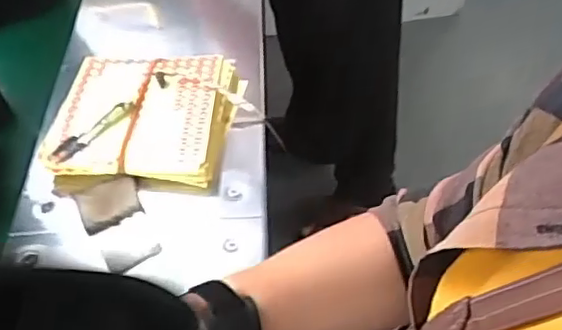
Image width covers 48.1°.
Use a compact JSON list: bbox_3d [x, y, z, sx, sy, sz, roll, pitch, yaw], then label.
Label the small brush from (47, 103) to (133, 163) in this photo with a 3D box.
[{"bbox_3d":[-0.191,-0.036,0.641,0.021,0.005,0.100,35,59,30],"label":"small brush"}]

